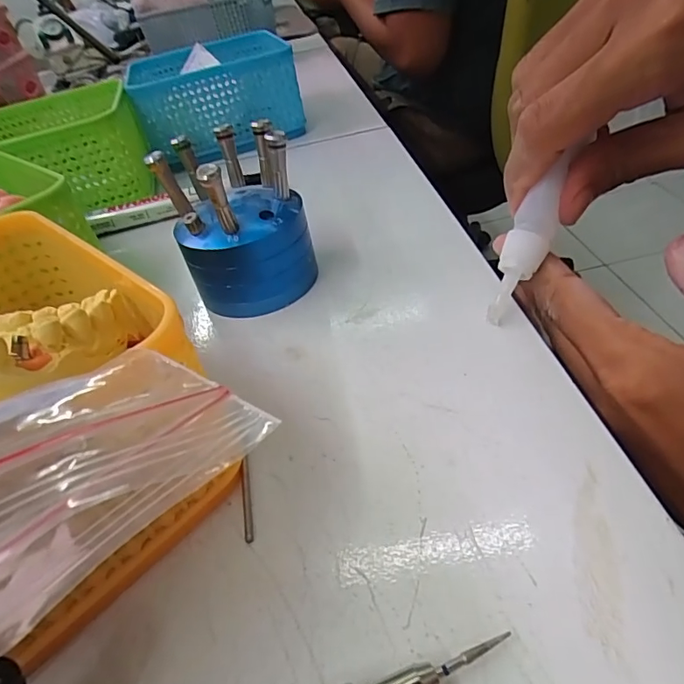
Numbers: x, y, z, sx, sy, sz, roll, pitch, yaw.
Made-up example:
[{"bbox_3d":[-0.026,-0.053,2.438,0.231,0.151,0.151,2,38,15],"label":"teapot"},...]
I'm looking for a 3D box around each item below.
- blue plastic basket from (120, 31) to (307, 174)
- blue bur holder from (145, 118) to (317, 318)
[{"bbox_3d":[-0.109,-0.217,0.425,0.126,0.064,0.137,-18,40,-5],"label":"blue plastic basket"},{"bbox_3d":[-0.045,-0.054,0.222,0.057,0.069,0.051,-21,40,-9],"label":"blue bur holder"}]

